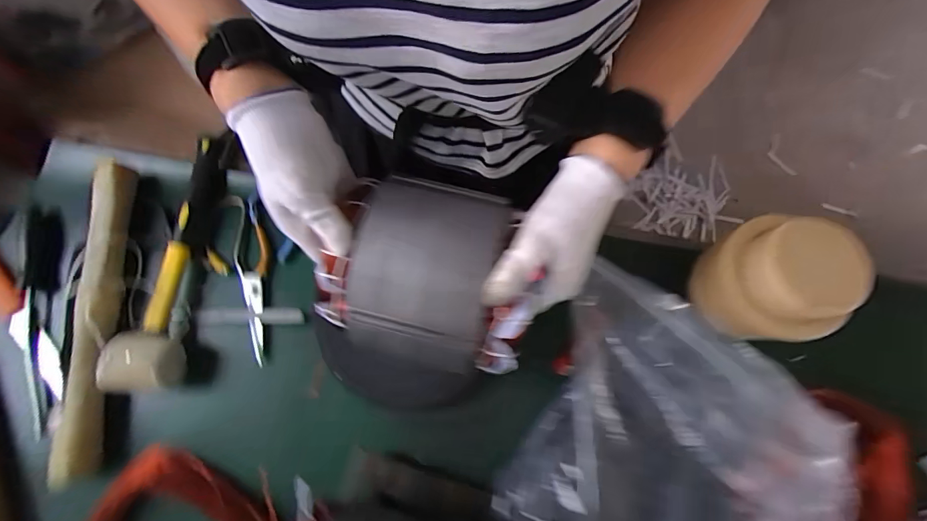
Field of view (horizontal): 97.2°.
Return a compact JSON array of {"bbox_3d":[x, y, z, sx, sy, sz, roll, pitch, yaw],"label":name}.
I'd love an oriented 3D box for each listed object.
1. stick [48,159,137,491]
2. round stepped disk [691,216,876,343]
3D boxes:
[{"bbox_3d":[-0.365,0.046,0.412,0.031,0.035,0.315,-8,72,-4],"label":"stick"},{"bbox_3d":[0.278,0.022,0.371,0.101,0.092,0.101,0,72,-1],"label":"round stepped disk"}]

